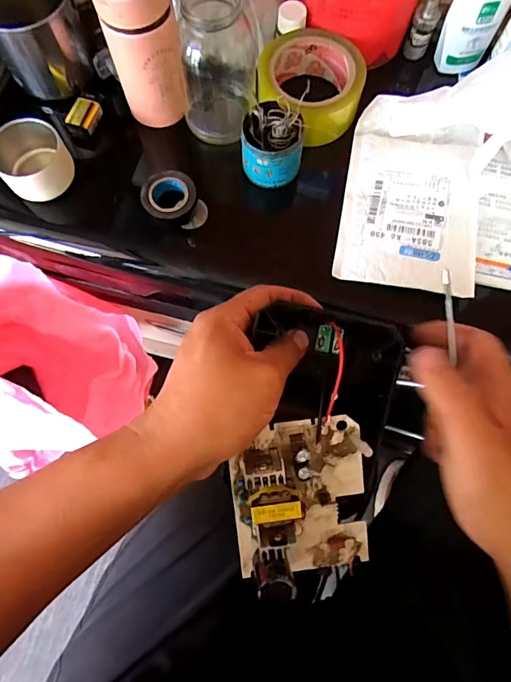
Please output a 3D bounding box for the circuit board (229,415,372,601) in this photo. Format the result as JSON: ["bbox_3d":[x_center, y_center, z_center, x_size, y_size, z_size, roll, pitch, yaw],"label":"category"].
[{"bbox_3d":[0.031,0.101,0.264,0.085,0.037,0.100,-7,99,-6],"label":"circuit board"}]

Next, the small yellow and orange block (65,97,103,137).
[{"bbox_3d":[-0.178,-0.233,0.460,0.029,0.015,0.036,16,74,5],"label":"small yellow and orange block"}]

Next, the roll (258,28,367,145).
[{"bbox_3d":[0.057,-0.259,0.451,0.103,0.049,0.095,0,73,0],"label":"roll"}]

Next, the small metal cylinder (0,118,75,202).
[{"bbox_3d":[-0.218,-0.178,0.432,0.066,0.048,0.062,0,73,0],"label":"small metal cylinder"}]

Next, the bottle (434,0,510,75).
[{"bbox_3d":[0.220,-0.327,0.436,0.052,0.111,0.033,29,75,9],"label":"bottle"}]

